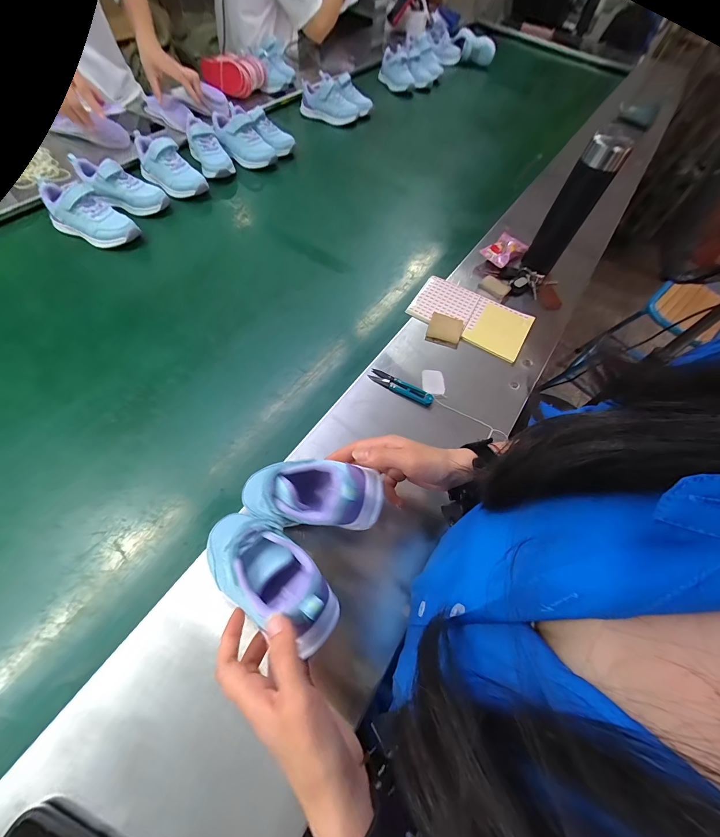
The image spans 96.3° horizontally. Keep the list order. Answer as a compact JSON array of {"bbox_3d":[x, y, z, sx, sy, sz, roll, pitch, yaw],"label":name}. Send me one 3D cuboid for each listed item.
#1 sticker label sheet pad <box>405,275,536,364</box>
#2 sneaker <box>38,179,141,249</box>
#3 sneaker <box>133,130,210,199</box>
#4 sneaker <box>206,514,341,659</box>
[{"bbox_3d":[0.206,-0.194,0.606,0.213,0.010,0.123,28,64,12],"label":"sticker label sheet pad"},{"bbox_3d":[-0.537,-0.401,0.634,0.151,0.083,0.067,22,62,6],"label":"sneaker"},{"bbox_3d":[-0.446,-0.579,0.743,0.164,0.088,0.083,33,64,12],"label":"sneaker"},{"bbox_3d":[-0.093,0.140,0.306,0.163,0.063,0.068,20,58,35],"label":"sneaker"}]

